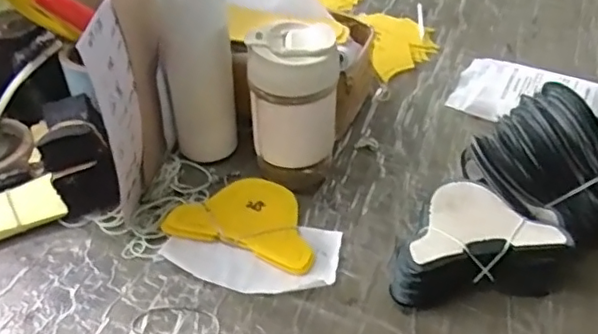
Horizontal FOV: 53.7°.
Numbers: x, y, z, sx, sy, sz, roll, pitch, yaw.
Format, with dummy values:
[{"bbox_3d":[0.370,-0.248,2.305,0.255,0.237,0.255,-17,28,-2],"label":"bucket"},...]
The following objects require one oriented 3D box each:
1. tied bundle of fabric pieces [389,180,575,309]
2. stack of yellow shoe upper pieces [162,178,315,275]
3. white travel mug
[{"bbox_3d":[0.151,0.079,0.498,0.119,0.049,0.121,24,48,27],"label":"tied bundle of fabric pieces"},{"bbox_3d":[-0.043,0.046,0.562,0.137,0.014,0.096,13,44,17],"label":"stack of yellow shoe upper pieces"},{"bbox_3d":[-0.002,-0.056,0.565,0.083,0.151,0.064,-1,41,2],"label":"white travel mug"}]

